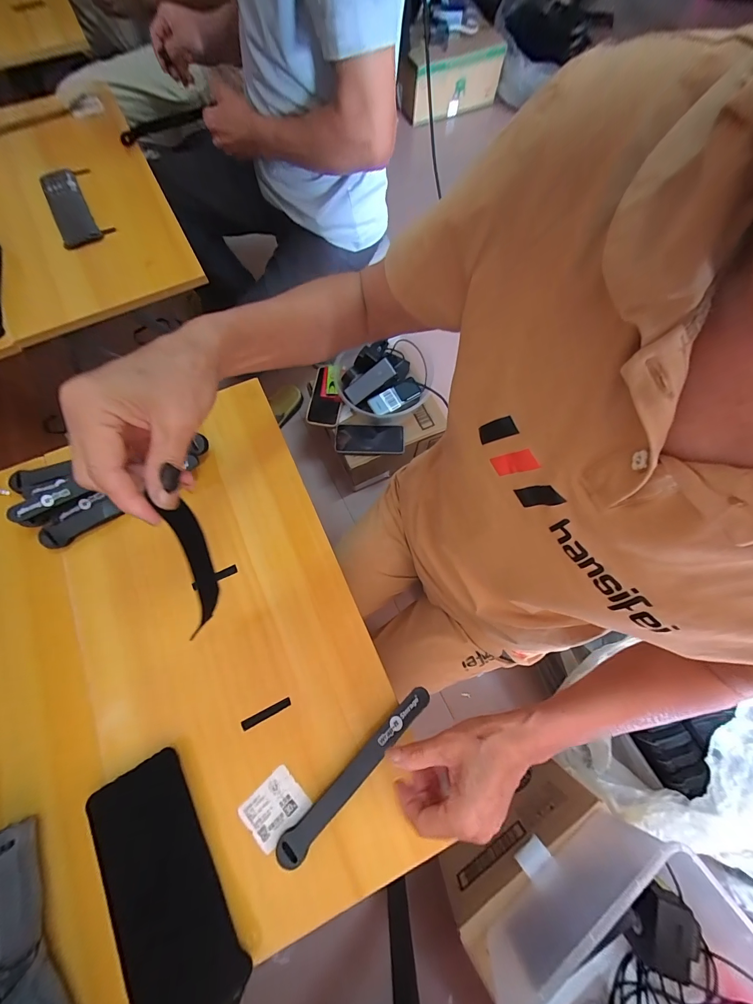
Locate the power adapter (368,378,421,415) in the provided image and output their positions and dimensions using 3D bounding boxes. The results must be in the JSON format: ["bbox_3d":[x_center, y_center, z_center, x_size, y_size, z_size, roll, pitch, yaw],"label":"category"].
[{"bbox_3d":[0.042,-0.251,0.819,0.120,0.031,0.051,-26,107,-3],"label":"power adapter"}]

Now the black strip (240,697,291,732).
[{"bbox_3d":[-0.119,0.228,0.368,0.055,0.004,0.009,-26,75,-10],"label":"black strip"}]

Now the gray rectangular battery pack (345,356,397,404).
[{"bbox_3d":[-0.017,-0.280,0.790,0.125,0.025,0.046,-33,74,16],"label":"gray rectangular battery pack"}]

